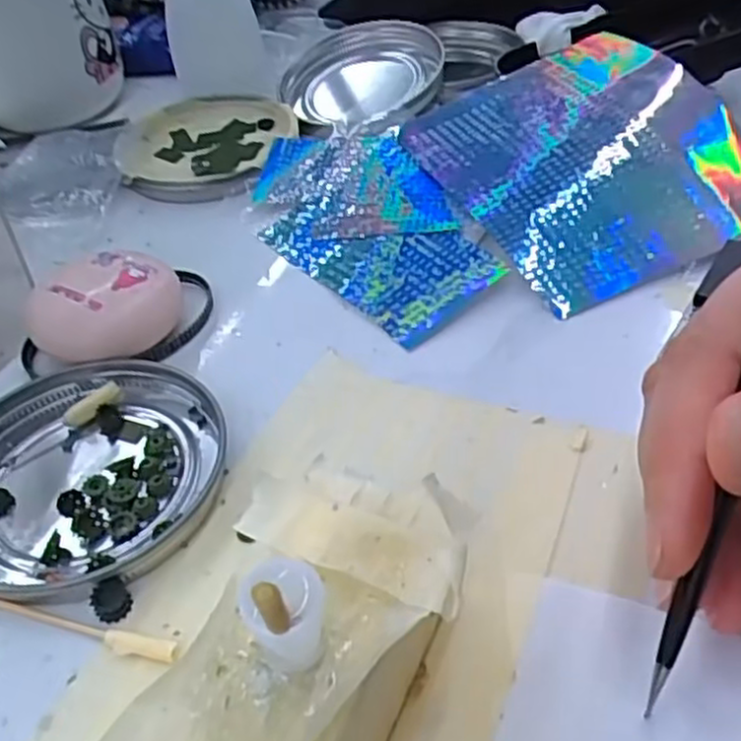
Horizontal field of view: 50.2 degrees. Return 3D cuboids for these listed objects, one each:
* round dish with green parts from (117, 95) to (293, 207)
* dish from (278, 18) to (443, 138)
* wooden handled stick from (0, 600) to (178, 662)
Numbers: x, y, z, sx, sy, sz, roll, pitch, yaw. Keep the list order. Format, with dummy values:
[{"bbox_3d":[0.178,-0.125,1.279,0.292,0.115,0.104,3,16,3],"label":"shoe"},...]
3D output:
[{"bbox_3d":[-0.073,-0.100,0.354,0.077,0.011,0.079,-6,42,2],"label":"round dish with green parts"},{"bbox_3d":[-0.006,-0.137,0.366,0.074,0.013,0.090,0,43,9],"label":"dish"},{"bbox_3d":[-0.071,0.060,0.186,0.056,0.004,0.006,7,44,16],"label":"wooden handled stick"}]

